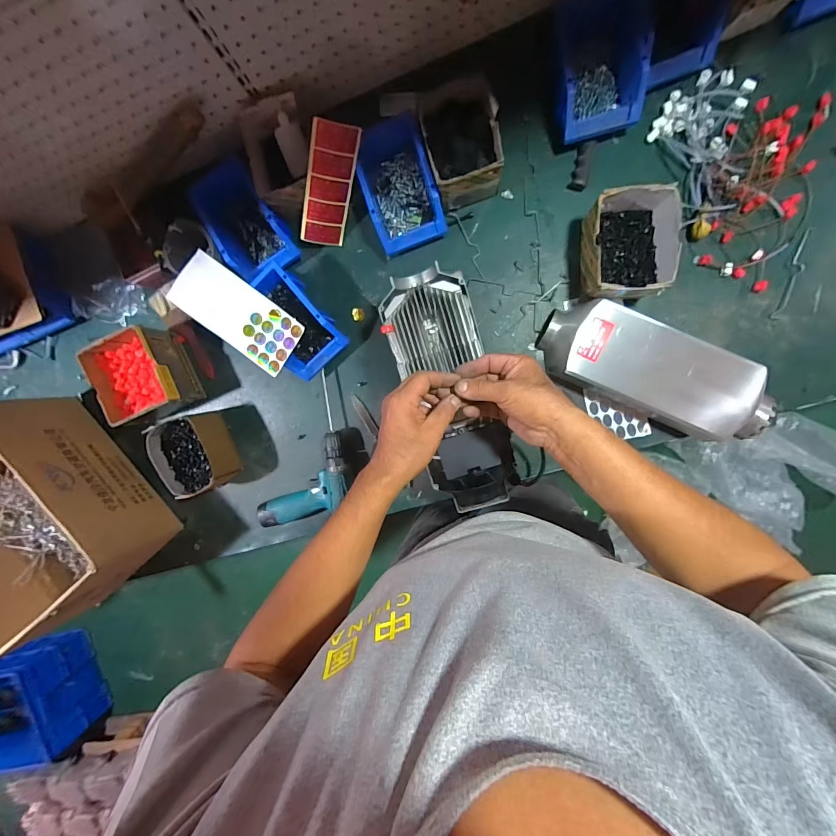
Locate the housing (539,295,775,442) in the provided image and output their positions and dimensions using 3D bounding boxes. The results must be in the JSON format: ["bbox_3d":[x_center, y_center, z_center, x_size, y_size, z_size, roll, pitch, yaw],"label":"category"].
[{"bbox_3d":[0.389,-0.075,0.608,0.368,0.086,0.129,25,98,3],"label":"housing"}]

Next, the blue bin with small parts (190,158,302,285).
[{"bbox_3d":[-0.309,-0.348,0.672,0.119,0.077,0.203,-35,92,9],"label":"blue bin with small parts"}]

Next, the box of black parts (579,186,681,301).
[{"bbox_3d":[0.330,-0.270,0.586,0.125,0.102,0.151,0,96,6],"label":"box of black parts"}]

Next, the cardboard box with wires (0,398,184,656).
[{"bbox_3d":[-0.775,0.213,0.718,0.403,0.195,0.387,-41,91,9],"label":"cardboard box with wires"}]

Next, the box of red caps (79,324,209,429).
[{"bbox_3d":[-0.529,-0.080,0.709,0.143,0.094,0.150,-24,93,8],"label":"box of red caps"}]

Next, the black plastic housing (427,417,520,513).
[{"bbox_3d":[0.082,0.075,0.551,0.129,0.067,0.142,-12,93,8],"label":"black plastic housing"}]

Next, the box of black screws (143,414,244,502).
[{"bbox_3d":[-0.440,0.072,0.726,0.121,0.097,0.149,-12,95,7],"label":"box of black screws"}]

